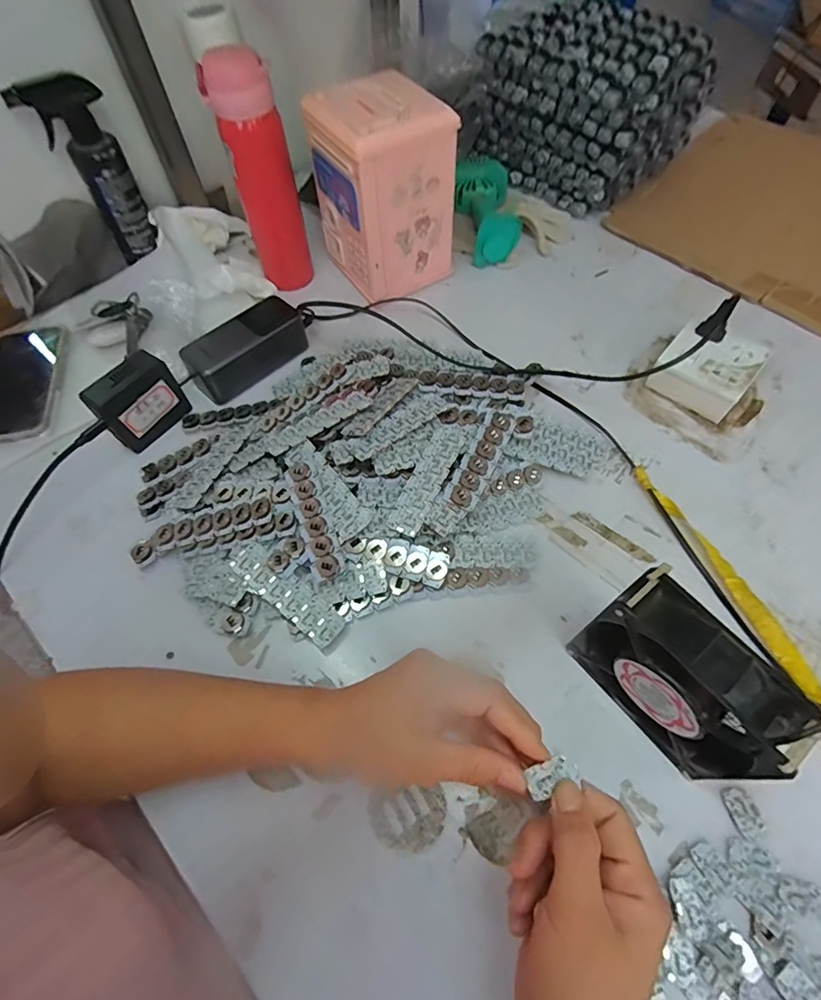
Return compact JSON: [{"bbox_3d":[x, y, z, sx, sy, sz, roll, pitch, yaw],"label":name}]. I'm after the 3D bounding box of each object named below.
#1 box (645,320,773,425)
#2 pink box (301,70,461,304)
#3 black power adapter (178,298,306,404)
[{"bbox_3d":[0.314,-0.139,0.517,0.087,0.046,0.092,37,68,20],"label":"box"},{"bbox_3d":[-0.029,-0.352,0.565,0.125,0.179,0.117,-27,63,-12],"label":"pink box"},{"bbox_3d":[-0.184,-0.173,0.542,0.131,0.044,0.056,-41,67,-19],"label":"black power adapter"}]

